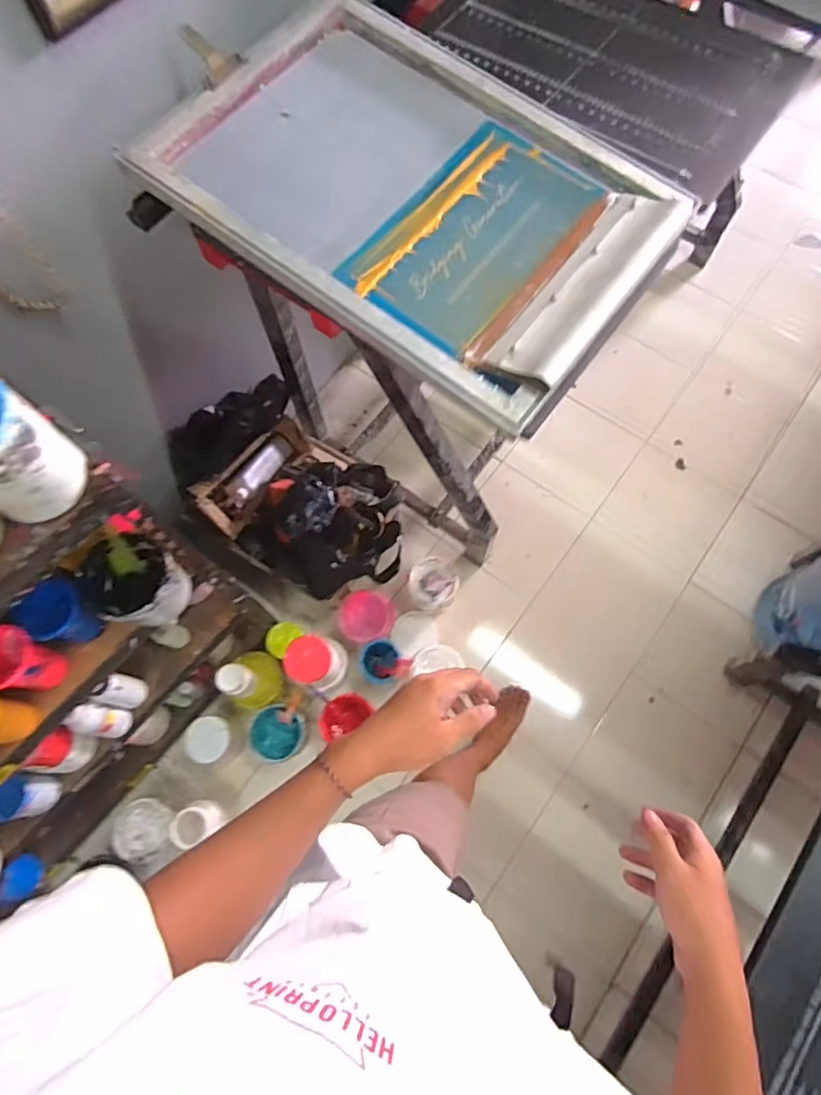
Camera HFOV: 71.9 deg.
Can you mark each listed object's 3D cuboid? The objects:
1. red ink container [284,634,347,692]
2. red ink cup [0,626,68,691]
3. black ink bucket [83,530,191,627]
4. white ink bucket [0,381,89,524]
[{"bbox_3d":[-0.209,0.263,1.297,0.120,0.185,0.103,-40,74,-13],"label":"red ink container"},{"bbox_3d":[-0.564,0.166,0.816,0.079,0.150,0.079,0,70,1],"label":"red ink cup"},{"bbox_3d":[-0.420,0.057,0.872,0.125,0.123,0.117,0,70,1],"label":"black ink bucket"},{"bbox_3d":[-0.425,-0.099,0.590,0.101,0.135,0.102,0,70,1],"label":"white ink bucket"}]

